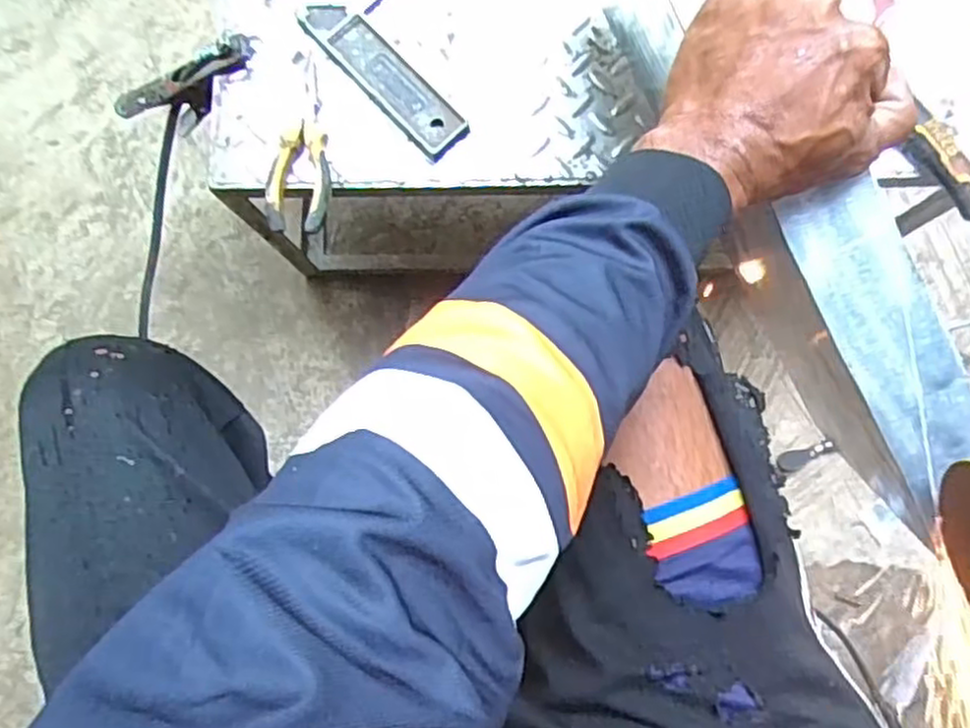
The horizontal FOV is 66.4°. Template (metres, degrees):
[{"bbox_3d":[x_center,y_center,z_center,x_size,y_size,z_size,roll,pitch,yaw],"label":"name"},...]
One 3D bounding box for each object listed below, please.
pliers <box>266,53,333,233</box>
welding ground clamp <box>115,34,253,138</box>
[{"bbox_3d":[-0.153,-0.188,0.635,0.051,0.017,0.150,6,82,2],"label":"pliers"},{"bbox_3d":[-0.274,-0.254,0.690,0.158,0.052,0.048,-13,80,31],"label":"welding ground clamp"}]

